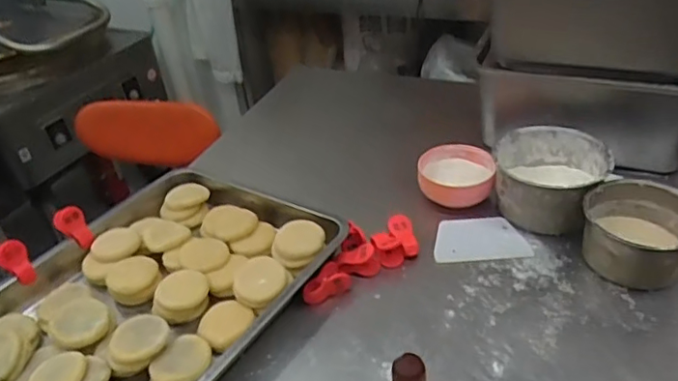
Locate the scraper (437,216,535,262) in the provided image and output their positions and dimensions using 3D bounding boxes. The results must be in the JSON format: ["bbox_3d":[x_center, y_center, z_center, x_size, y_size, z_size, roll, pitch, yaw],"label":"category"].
[{"bbox_3d":[0.187,0.065,0.779,0.121,0.006,0.082,-4,41,-3],"label":"scraper"}]

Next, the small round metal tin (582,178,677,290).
[{"bbox_3d":[0.363,0.052,0.704,0.122,0.069,0.129,-4,35,3],"label":"small round metal tin"}]

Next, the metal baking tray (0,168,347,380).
[{"bbox_3d":[-0.261,0.137,0.705,0.364,0.057,0.473,19,42,31],"label":"metal baking tray"}]

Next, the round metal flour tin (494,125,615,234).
[{"bbox_3d":[0.290,-0.016,0.801,0.141,0.081,0.145,7,37,19],"label":"round metal flour tin"}]

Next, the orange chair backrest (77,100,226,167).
[{"bbox_3d":[-0.387,-0.115,1.151,0.305,0.136,0.020,1,36,11],"label":"orange chair backrest"}]

